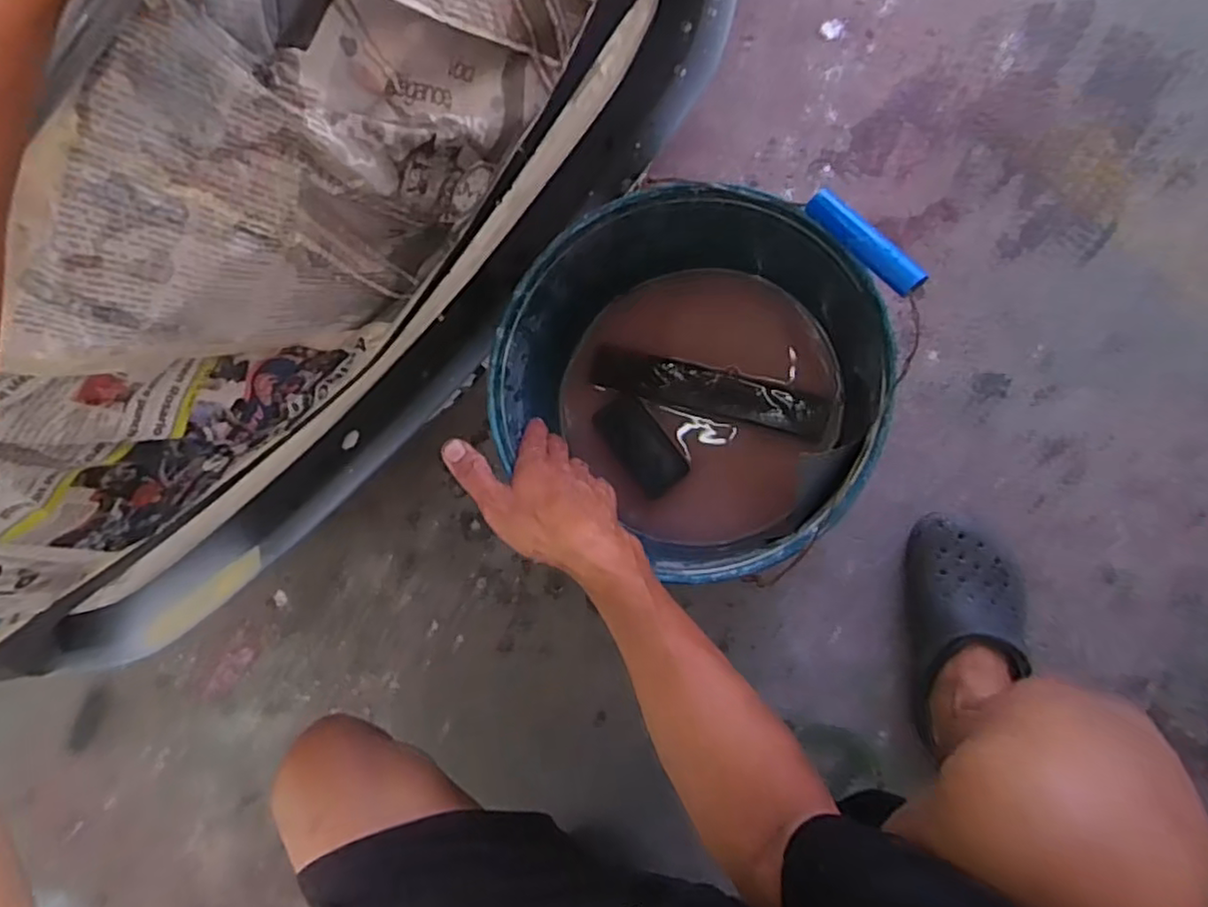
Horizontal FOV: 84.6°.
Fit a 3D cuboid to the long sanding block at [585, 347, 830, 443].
[{"bbox_3d":[0.098,-0.062,0.629,0.226,0.024,0.042,14,91,13],"label":"long sanding block"}]

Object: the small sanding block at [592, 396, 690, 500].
[{"bbox_3d":[0.035,-0.009,0.647,0.051,0.020,0.099,-39,80,8],"label":"small sanding block"}]

